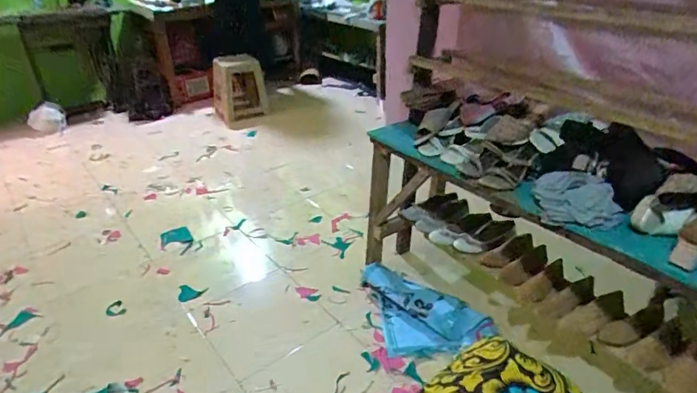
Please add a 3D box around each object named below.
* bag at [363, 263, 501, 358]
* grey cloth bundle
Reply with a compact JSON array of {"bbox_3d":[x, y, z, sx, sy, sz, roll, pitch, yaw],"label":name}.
[{"bbox_3d":[0.279,0.384,1.678,0.372,0.049,0.435,-8,32,-11],"label":"bag"},{"bbox_3d":[0.553,-0.001,1.128,0.188,0.078,0.174,10,33,17],"label":"grey cloth bundle"}]

